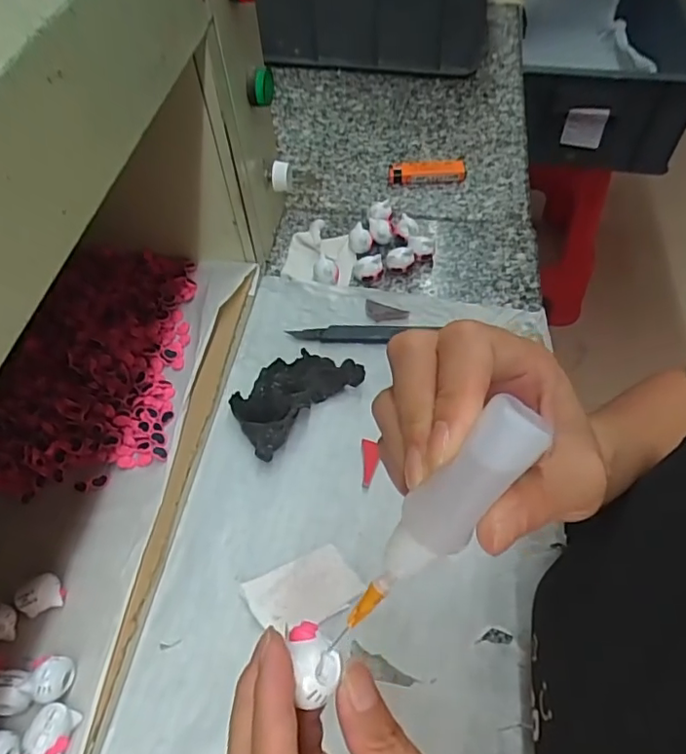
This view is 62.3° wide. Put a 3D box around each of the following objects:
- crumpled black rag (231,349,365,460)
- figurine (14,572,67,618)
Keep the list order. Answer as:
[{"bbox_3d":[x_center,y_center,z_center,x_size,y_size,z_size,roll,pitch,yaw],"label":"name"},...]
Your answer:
[{"bbox_3d":[-0.040,0.012,0.431,0.098,0.019,0.061,-39,63,-23],"label":"crumpled black rag"},{"bbox_3d":[-0.181,0.128,0.340,0.024,0.018,0.024,-10,56,-7],"label":"figurine"}]

